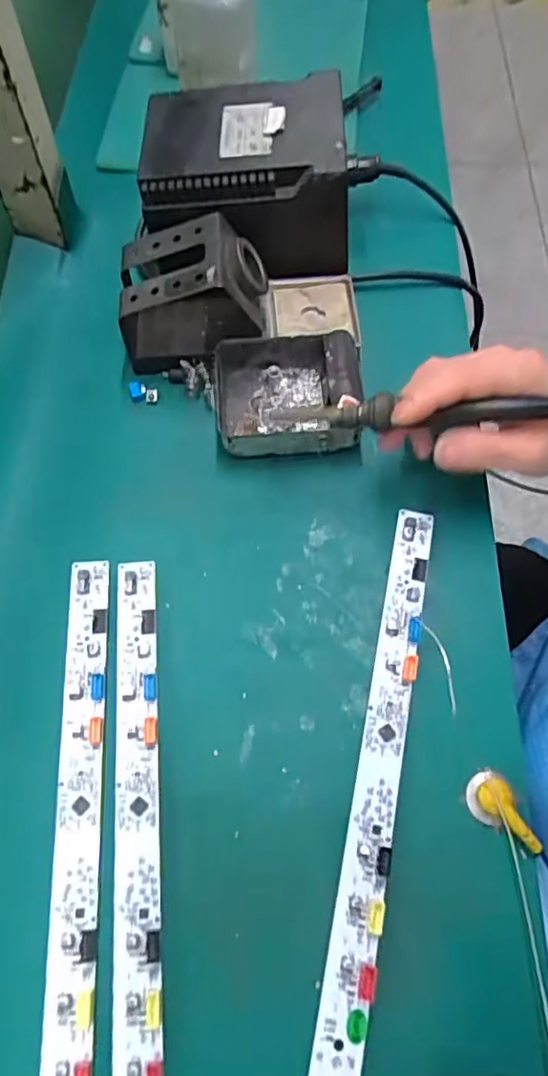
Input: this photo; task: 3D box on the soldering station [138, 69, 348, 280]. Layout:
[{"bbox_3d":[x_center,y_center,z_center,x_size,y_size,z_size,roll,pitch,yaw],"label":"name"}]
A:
[{"bbox_3d":[-0.020,-0.256,0.453,0.139,0.089,0.119,-4,64,-1],"label":"soldering station"}]

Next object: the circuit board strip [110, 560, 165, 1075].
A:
[{"bbox_3d":[-0.067,0.146,0.304,0.023,0.010,0.287,-5,64,-1],"label":"circuit board strip"}]

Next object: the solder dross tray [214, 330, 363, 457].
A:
[{"bbox_3d":[0.009,-0.096,0.413,0.095,0.037,0.084,-7,64,-2],"label":"solder dross tray"}]

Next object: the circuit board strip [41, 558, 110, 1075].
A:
[{"bbox_3d":[-0.096,0.145,0.302,0.023,0.006,0.287,-5,64,-1],"label":"circuit board strip"}]

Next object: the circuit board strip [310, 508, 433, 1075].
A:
[{"bbox_3d":[0.055,0.113,0.316,0.021,0.006,0.286,12,65,5],"label":"circuit board strip"}]

